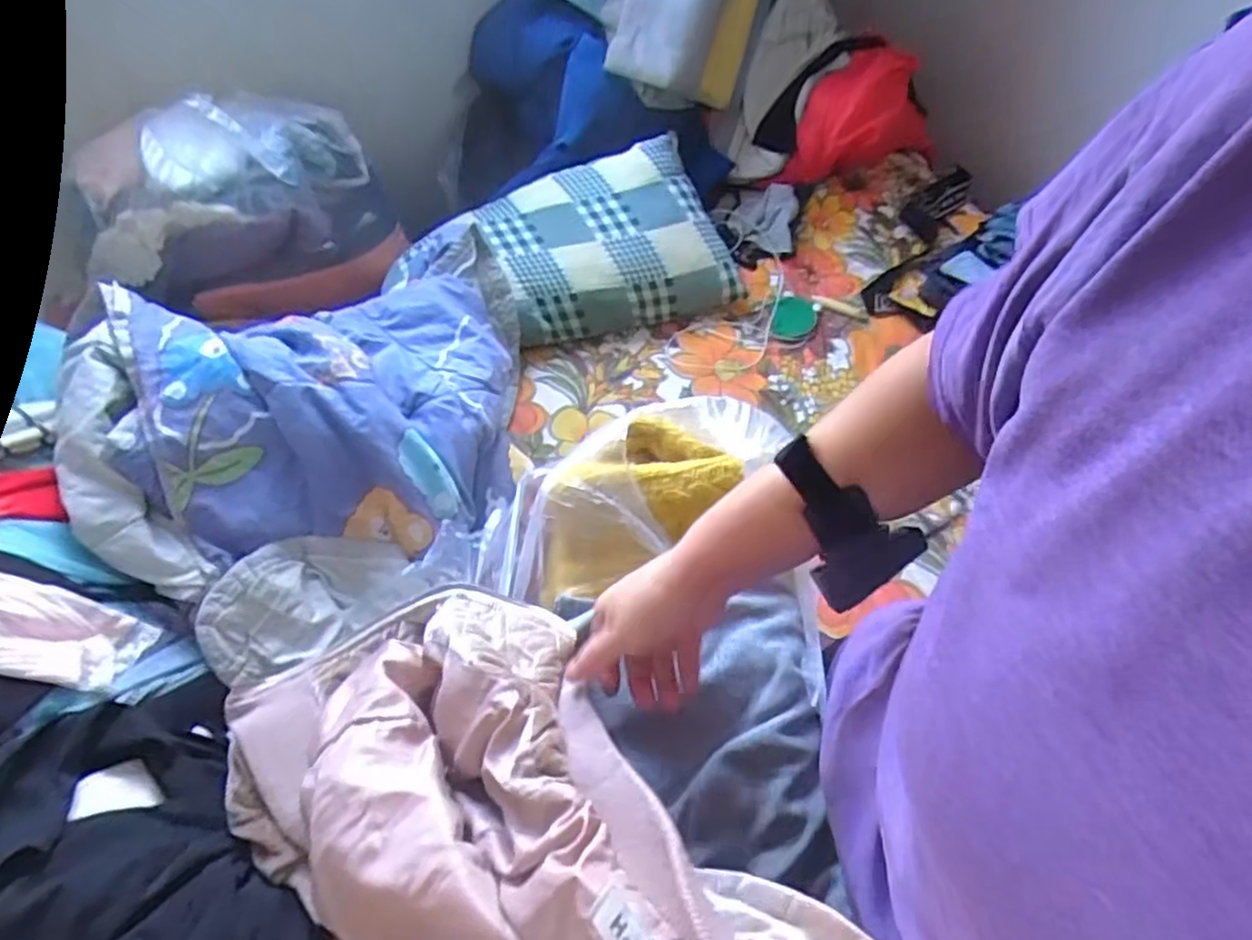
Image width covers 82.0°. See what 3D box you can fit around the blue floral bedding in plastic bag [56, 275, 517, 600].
[{"bbox_3d":[-0.366,-0.090,0.842,0.459,0.142,0.416,-10,59,-6],"label":"blue floral bedding in plastic bag"}]

